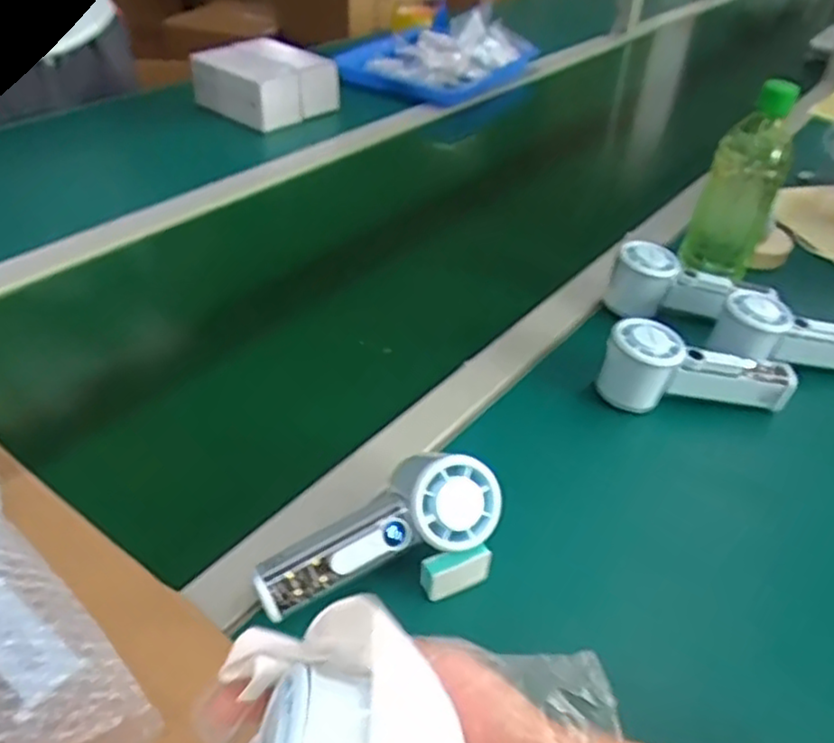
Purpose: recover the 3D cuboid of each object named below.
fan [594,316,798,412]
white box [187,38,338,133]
[{"bbox_3d":[0.231,-0.003,0.587,0.152,0.065,0.049,-1,39,-6],"label":"fan"},{"bbox_3d":[-0.223,-0.438,1.074,0.152,0.074,0.170,30,46,29],"label":"white box"}]

